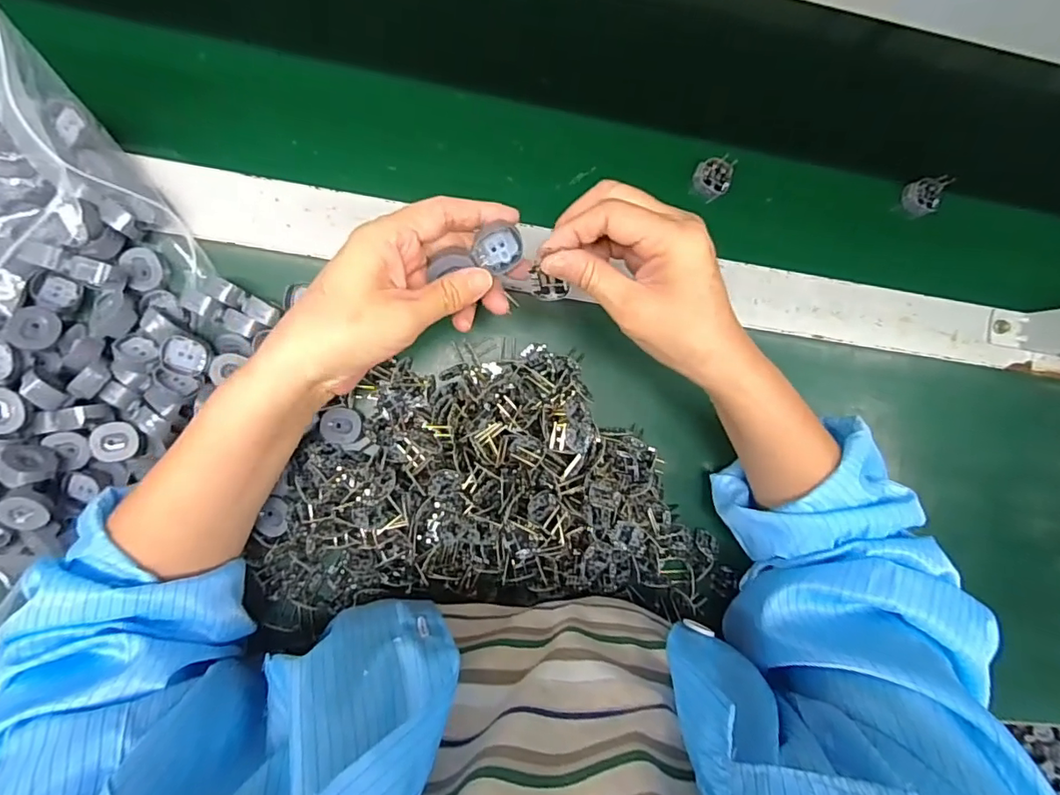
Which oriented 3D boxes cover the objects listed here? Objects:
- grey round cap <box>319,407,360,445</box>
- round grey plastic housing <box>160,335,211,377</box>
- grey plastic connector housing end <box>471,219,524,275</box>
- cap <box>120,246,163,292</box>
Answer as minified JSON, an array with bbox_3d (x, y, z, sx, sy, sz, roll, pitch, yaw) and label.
[{"bbox_3d":[-0.134,0.021,0.382,0.027,0.012,0.027,0,91,-7],"label":"grey round cap"},{"bbox_3d":[-0.225,-0.026,0.352,0.027,0.010,0.026,23,89,-7],"label":"round grey plastic housing"},{"bbox_3d":[-0.018,-0.085,0.308,0.025,0.011,0.026,24,88,-10],"label":"grey plastic connector housing end"},{"bbox_3d":[-0.259,-0.088,0.361,0.021,0.007,0.031,-27,94,-5],"label":"cap"}]

